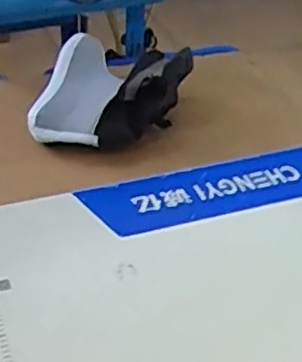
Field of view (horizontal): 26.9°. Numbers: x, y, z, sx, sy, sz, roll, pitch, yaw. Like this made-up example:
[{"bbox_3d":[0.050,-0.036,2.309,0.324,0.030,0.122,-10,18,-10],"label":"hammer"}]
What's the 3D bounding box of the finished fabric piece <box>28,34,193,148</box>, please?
[{"bbox_3d":[-0.056,-0.129,0.969,0.220,0.083,0.243,6,38,6],"label":"finished fabric piece"}]

